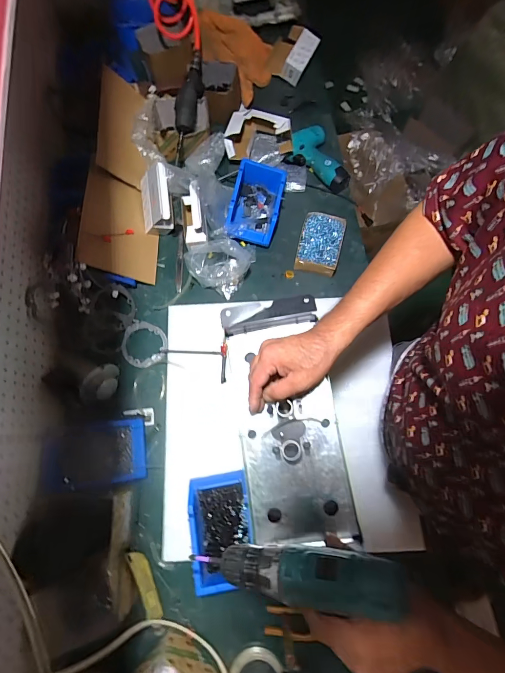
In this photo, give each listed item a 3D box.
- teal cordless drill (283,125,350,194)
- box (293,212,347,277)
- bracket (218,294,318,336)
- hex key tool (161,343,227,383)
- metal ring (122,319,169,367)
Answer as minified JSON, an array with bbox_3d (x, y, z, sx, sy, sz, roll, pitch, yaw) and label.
[{"bbox_3d":[0.158,-0.456,0.890,0.130,0.051,0.186,-17,74,-4],"label":"teal cordless drill"},{"bbox_3d":[0.163,-0.220,0.827,0.097,0.061,0.143,13,75,5],"label":"box"},{"bbox_3d":[0.023,-0.028,0.500,0.136,0.044,0.037,-10,74,-1],"label":"bracket"},{"bbox_3d":[-0.131,0.064,0.761,0.151,0.017,0.089,-5,74,0],"label":"hex key tool"},{"bbox_3d":[-0.251,0.018,0.784,0.110,0.007,0.101,0,74,1],"label":"metal ring"}]

